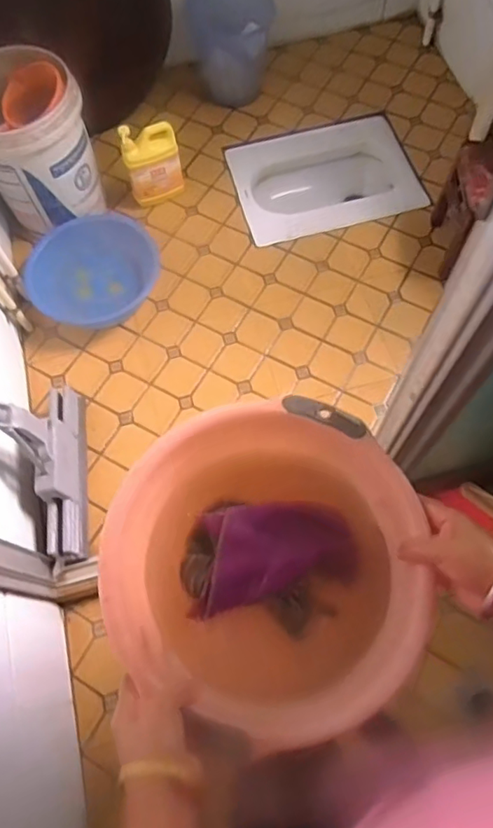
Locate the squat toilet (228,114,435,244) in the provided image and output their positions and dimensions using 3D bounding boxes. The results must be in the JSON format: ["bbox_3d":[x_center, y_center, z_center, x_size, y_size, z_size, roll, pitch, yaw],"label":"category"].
[{"bbox_3d":[0.242,-0.735,1.743,0.546,0.094,0.444,-16,66,-4],"label":"squat toilet"}]

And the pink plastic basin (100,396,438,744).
[{"bbox_3d":[0.016,0.129,0.522,0.277,0.105,0.265,-27,68,-9],"label":"pink plastic basin"}]

